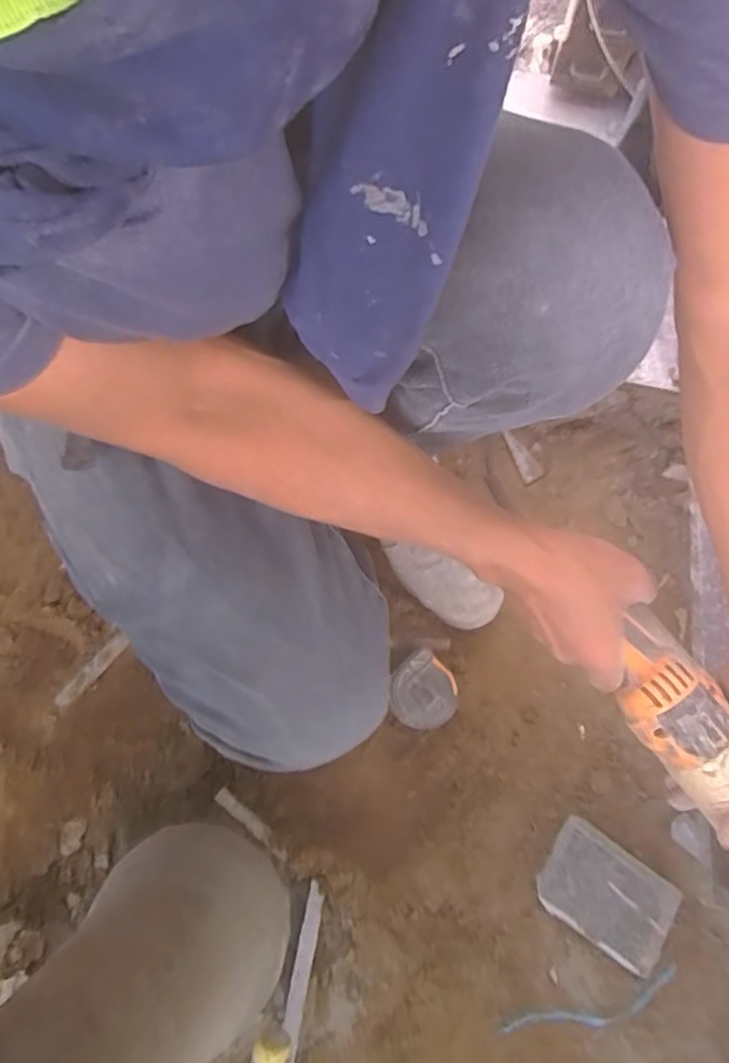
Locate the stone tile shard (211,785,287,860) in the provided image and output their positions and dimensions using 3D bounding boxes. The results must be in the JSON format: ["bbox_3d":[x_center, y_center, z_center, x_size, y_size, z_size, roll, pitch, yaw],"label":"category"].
[{"bbox_3d":[-0.103,0.267,0.569,0.084,0.011,0.015,38,75,10],"label":"stone tile shard"}]

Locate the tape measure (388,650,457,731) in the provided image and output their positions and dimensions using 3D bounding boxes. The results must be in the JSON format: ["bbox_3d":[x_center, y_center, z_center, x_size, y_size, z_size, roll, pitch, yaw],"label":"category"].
[{"bbox_3d":[0.058,0.164,0.624,0.067,0.049,0.067,0,72,-1],"label":"tape measure"}]

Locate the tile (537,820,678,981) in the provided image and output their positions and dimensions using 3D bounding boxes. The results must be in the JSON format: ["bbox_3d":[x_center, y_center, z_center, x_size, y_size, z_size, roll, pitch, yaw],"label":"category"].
[{"bbox_3d":[0.230,0.343,0.588,0.122,0.015,0.084,33,75,9],"label":"tile"}]

